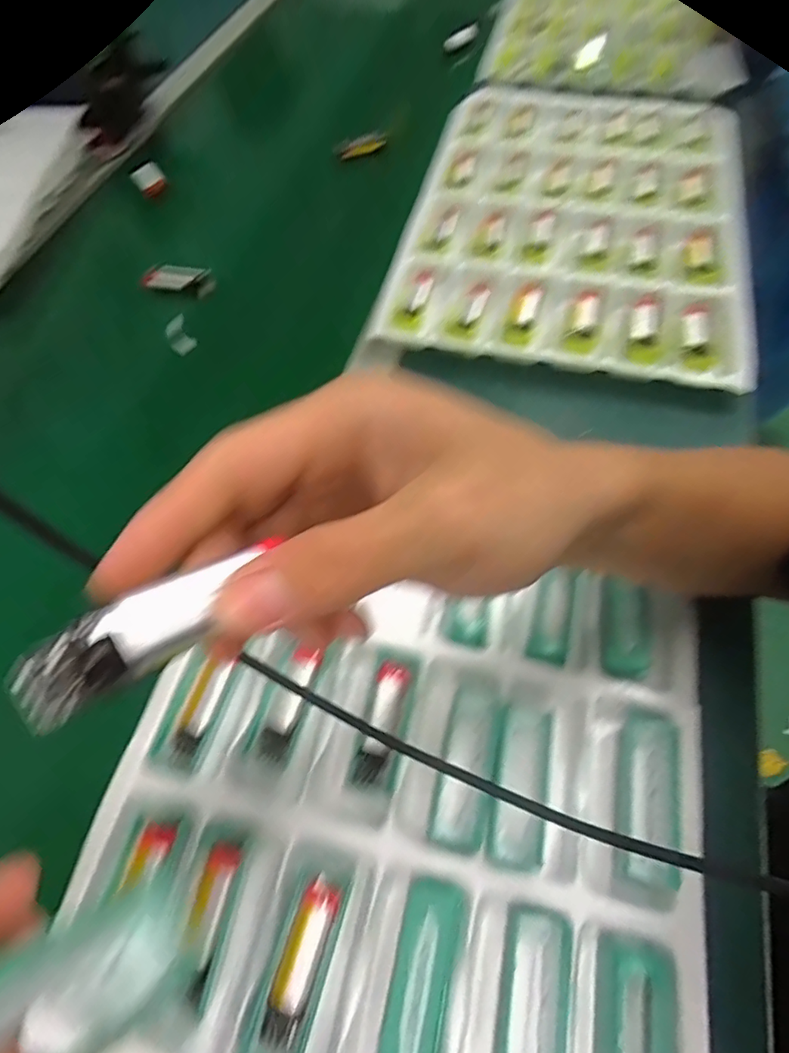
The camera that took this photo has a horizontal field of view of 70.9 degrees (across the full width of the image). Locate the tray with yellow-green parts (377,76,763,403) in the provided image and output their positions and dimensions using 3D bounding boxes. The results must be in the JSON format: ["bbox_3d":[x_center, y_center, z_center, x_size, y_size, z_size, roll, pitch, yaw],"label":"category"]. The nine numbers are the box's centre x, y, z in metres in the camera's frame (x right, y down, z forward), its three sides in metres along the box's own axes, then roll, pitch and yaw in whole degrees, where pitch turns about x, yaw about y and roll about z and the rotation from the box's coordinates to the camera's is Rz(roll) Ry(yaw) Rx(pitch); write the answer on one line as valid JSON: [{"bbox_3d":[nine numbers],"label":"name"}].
[{"bbox_3d":[0.191,-0.340,0.570,0.312,0.040,0.460,13,59,9],"label":"tray with yellow-green parts"}]

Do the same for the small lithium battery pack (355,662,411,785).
[{"bbox_3d":[-0.007,0.115,0.325,0.018,0.012,0.069,11,59,8],"label":"small lithium battery pack"}]

